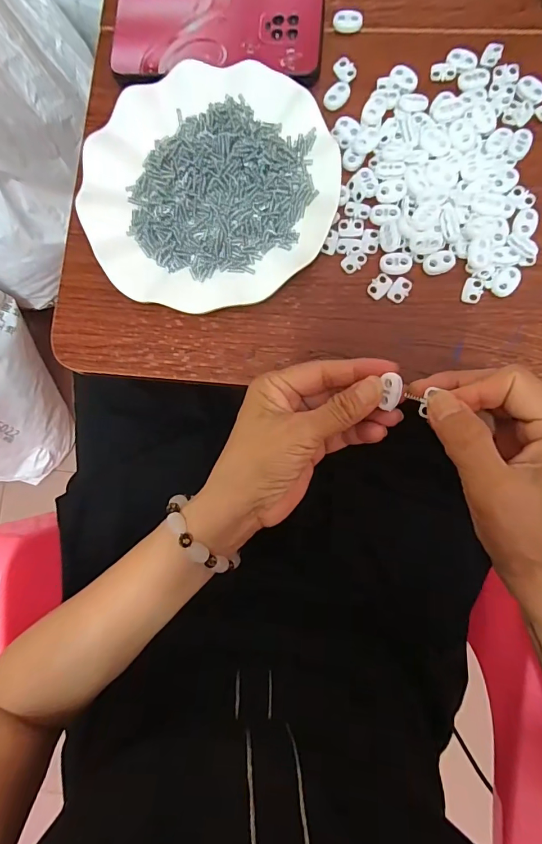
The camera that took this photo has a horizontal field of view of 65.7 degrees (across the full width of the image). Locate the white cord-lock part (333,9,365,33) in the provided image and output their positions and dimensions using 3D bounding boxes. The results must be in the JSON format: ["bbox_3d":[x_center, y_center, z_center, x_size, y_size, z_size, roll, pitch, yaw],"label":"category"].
[{"bbox_3d":[0.060,-0.313,0.328,0.023,0.008,0.013,18,86,6],"label":"white cord-lock part"}]

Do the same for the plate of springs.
[{"bbox_3d":[-0.046,-0.173,0.313,0.181,0.024,0.179,0,85,5],"label":"plate of springs"}]

